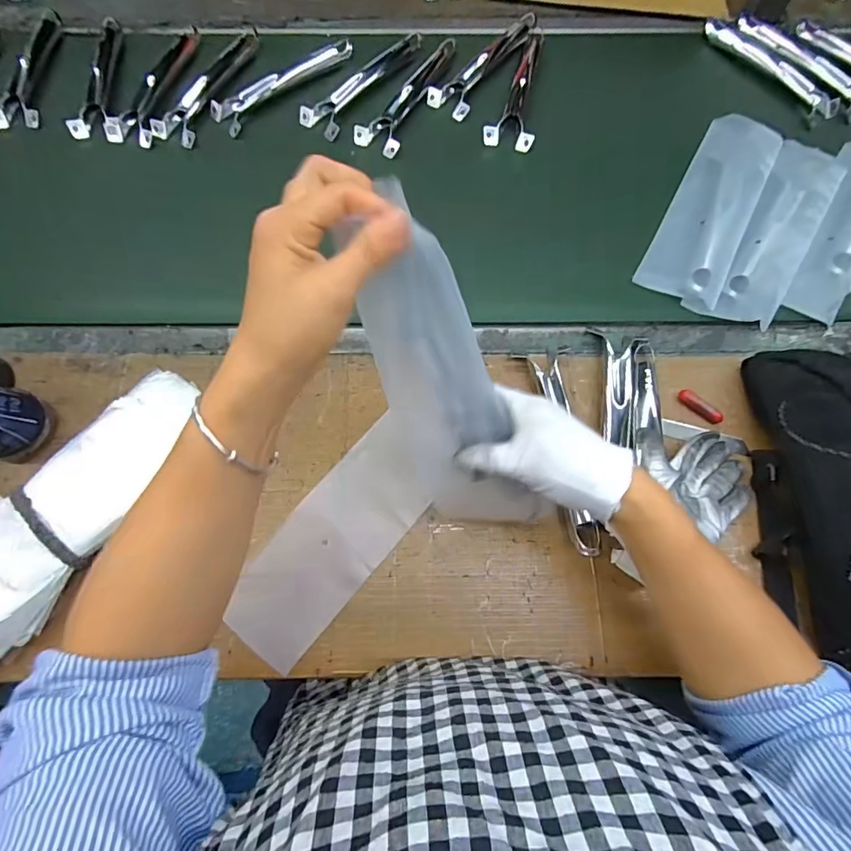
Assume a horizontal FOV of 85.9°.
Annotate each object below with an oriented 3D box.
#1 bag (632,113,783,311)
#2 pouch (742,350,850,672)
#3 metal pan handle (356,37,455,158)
[{"bbox_3d":[0.350,-0.268,0.557,0.087,0.033,0.277,28,72,9],"label":"bag"},{"bbox_3d":[0.399,0.055,0.408,0.151,0.097,0.281,-1,70,-1],"label":"pouch"},{"bbox_3d":[-0.025,-0.458,0.624,0.061,0.032,0.218,21,70,8],"label":"metal pan handle"}]

